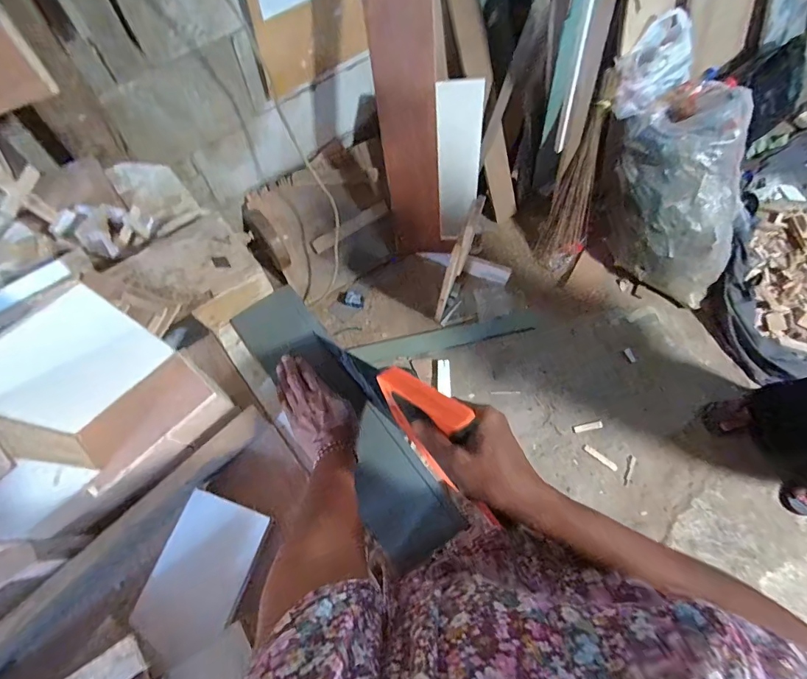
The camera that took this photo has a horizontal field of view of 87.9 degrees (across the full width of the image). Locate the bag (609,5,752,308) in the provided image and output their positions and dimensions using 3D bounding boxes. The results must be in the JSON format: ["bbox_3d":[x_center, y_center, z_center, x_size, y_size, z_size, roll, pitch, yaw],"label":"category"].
[{"bbox_3d":[0.847,-0.542,1.288,0.329,0.278,0.886,-11,100,-6],"label":"bag"}]

